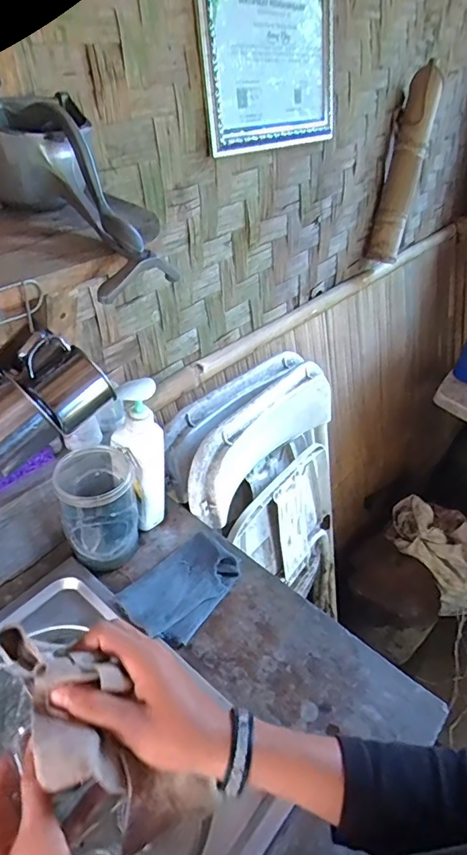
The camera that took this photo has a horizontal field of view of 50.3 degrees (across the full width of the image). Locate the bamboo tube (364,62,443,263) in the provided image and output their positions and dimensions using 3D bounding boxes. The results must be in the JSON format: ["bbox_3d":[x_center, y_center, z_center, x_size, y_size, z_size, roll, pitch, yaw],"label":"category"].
[{"bbox_3d":[0.408,-0.612,1.189,0.071,0.408,0.077,18,18,18],"label":"bamboo tube"}]

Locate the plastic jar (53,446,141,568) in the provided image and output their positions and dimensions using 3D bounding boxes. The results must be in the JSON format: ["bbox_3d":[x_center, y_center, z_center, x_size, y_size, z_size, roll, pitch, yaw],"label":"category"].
[{"bbox_3d":[-0.182,0.106,0.680,0.097,0.143,0.107,-11,41,-14],"label":"plastic jar"}]

